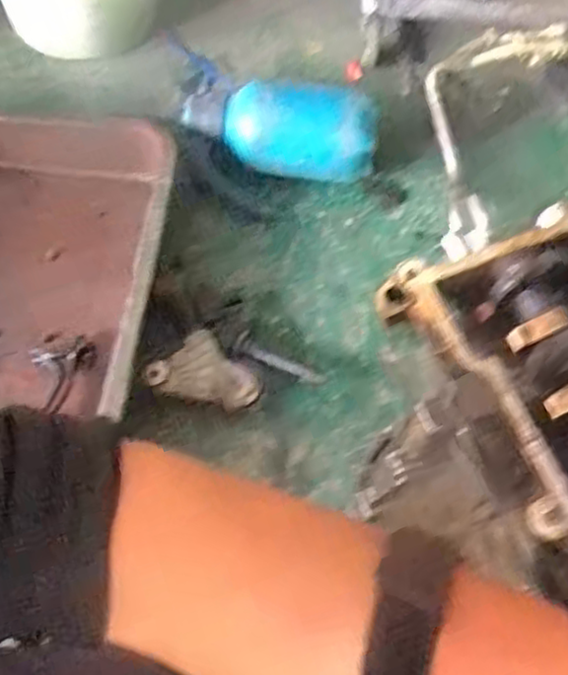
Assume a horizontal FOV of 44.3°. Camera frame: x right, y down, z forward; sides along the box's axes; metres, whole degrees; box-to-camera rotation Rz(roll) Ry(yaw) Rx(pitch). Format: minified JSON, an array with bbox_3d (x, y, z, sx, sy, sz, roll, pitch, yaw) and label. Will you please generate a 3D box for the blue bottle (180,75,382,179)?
[{"bbox_3d":[-0.003,-0.314,1.041,0.283,0.139,0.113,16,59,6],"label":"blue bottle"}]

